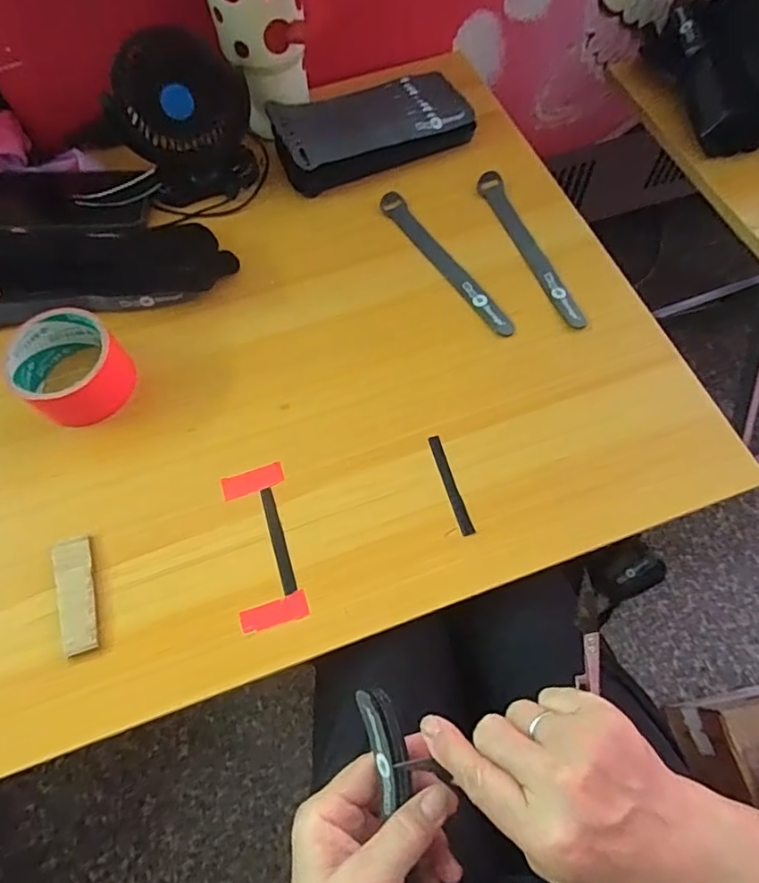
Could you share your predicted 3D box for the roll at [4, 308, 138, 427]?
[{"bbox_3d":[-0.255,-0.061,0.443,0.083,0.046,0.083,-1,66,2],"label":"roll"}]

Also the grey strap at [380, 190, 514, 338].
[{"bbox_3d":[0.059,-0.170,0.507,0.023,0.007,0.194,-31,68,-6],"label":"grey strap"}]

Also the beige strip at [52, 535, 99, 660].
[{"bbox_3d":[-0.219,0.110,0.390,0.025,0.005,0.083,-20,67,-6],"label":"beige strip"}]

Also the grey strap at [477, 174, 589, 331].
[{"bbox_3d":[0.142,-0.185,0.510,0.022,0.007,0.196,-19,67,-6],"label":"grey strap"}]

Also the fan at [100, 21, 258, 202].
[{"bbox_3d":[-0.183,-0.303,0.511,0.123,0.128,0.071,-19,67,-6],"label":"fan"}]

